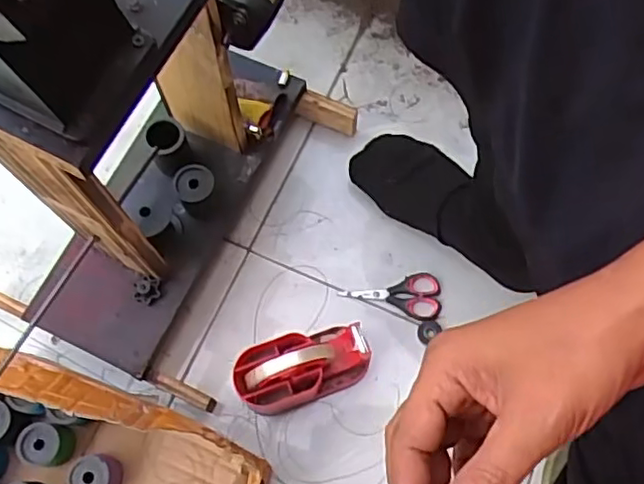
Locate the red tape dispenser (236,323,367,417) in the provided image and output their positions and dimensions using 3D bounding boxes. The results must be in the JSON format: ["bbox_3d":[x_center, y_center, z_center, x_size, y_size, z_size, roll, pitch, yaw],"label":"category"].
[{"bbox_3d":[-0.023,0.134,0.695,0.145,0.106,0.073,-24,72,-9],"label":"red tape dispenser"}]

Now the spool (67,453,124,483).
[{"bbox_3d":[-0.238,0.249,0.680,0.042,0.056,0.044,0,70,0],"label":"spool"}]

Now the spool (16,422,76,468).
[{"bbox_3d":[-0.293,0.215,0.681,0.043,0.044,0.043,8,70,3],"label":"spool"}]

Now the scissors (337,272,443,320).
[{"bbox_3d":[0.083,0.068,0.770,0.120,0.007,0.056,-5,70,-2],"label":"scissors"}]

